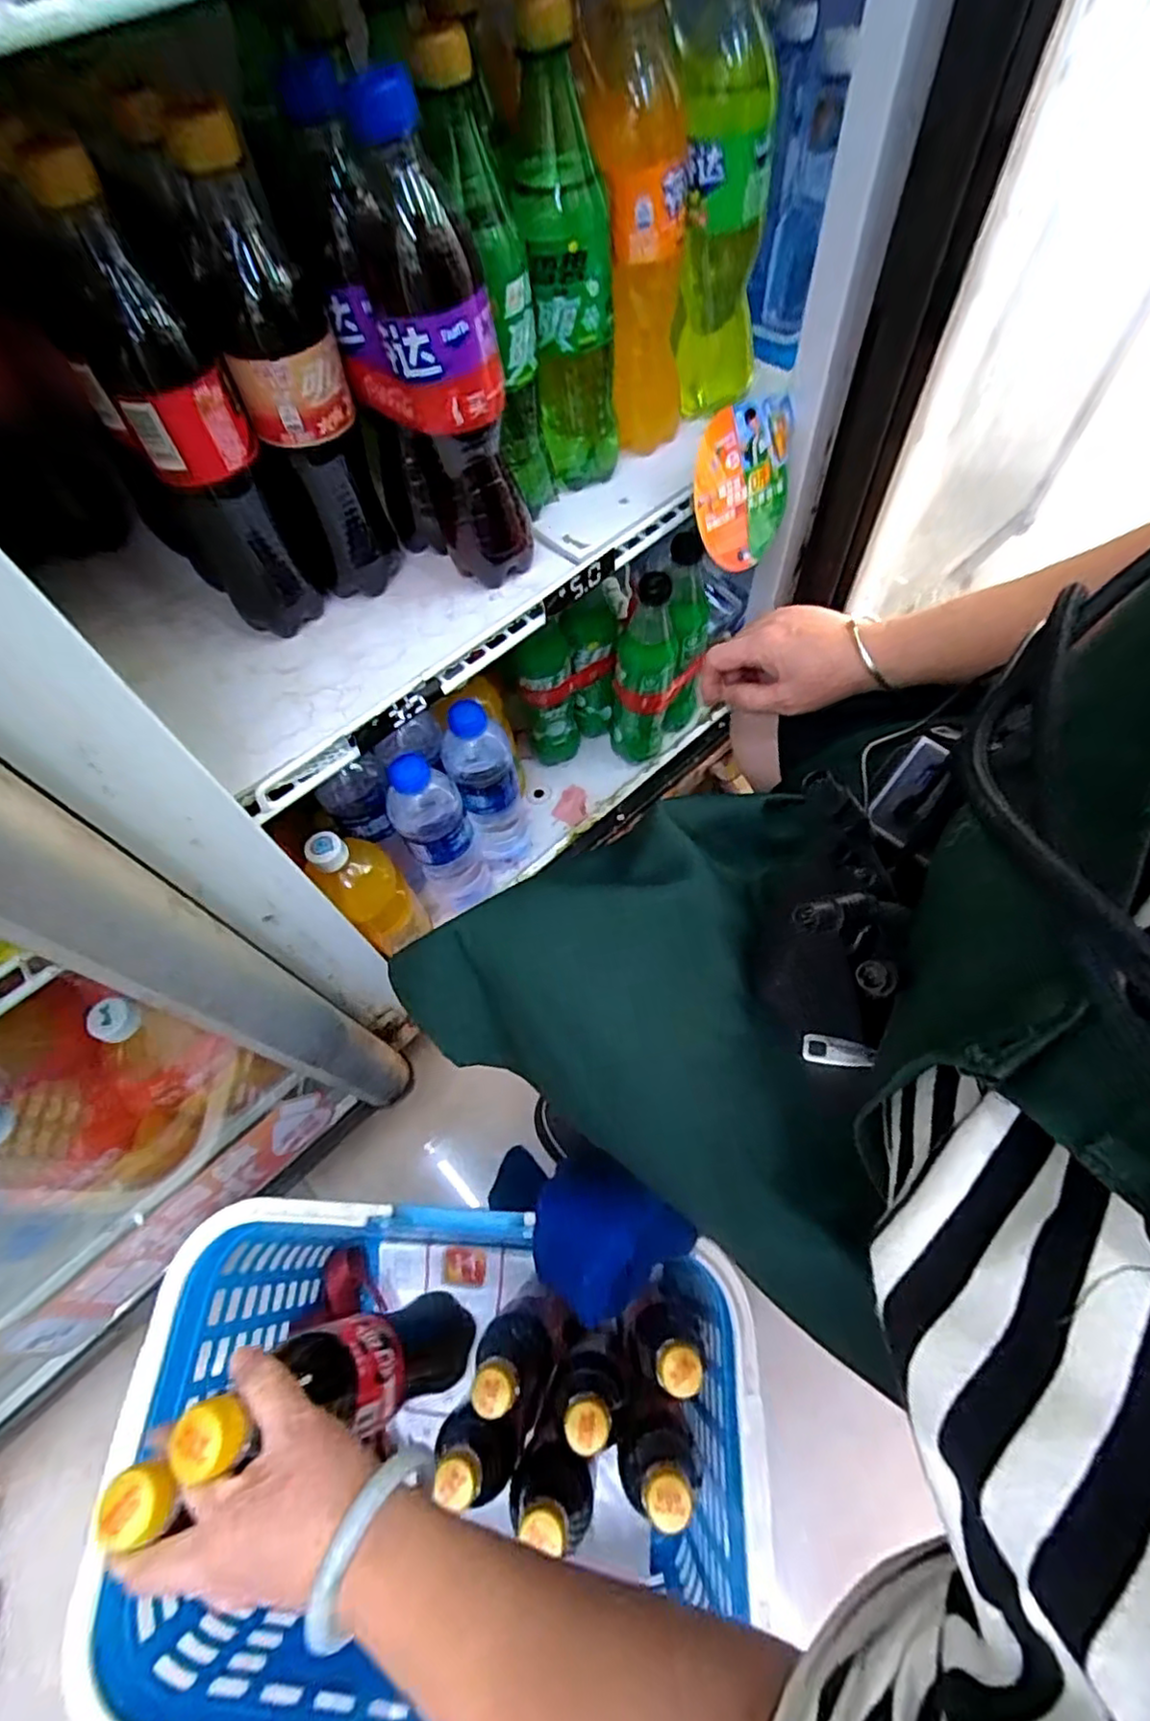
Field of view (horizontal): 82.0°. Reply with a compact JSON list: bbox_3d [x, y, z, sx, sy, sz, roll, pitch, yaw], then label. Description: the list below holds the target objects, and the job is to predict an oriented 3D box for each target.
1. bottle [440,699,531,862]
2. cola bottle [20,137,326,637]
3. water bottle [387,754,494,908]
[{"bbox_3d":[-0.084,-0.068,0.654,0.058,0.230,0.075,-16,62,-5],"label":"bottle"},{"bbox_3d":[-0.220,-0.246,0.391,0.065,0.231,0.065,-30,64,-12],"label":"cola bottle"},{"bbox_3d":[-0.128,-0.018,0.631,0.064,0.222,0.056,-25,63,-9],"label":"water bottle"}]

